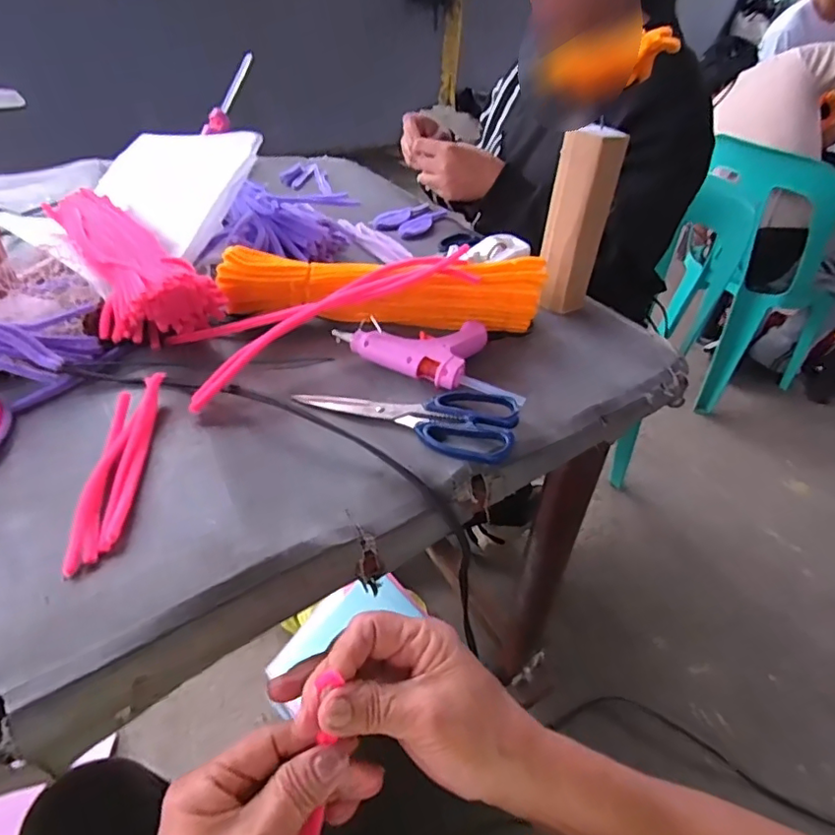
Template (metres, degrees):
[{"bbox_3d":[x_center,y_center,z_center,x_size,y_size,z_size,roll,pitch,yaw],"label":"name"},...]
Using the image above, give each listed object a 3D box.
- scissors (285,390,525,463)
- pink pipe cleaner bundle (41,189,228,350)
[{"bbox_3d":[-0.010,-0.001,0.433,0.172,0.015,0.066,8,39,3],"label":"scissors"},{"bbox_3d":[-0.294,-0.171,0.555,0.099,0.053,0.296,-21,47,-31],"label":"pink pipe cleaner bundle"}]

